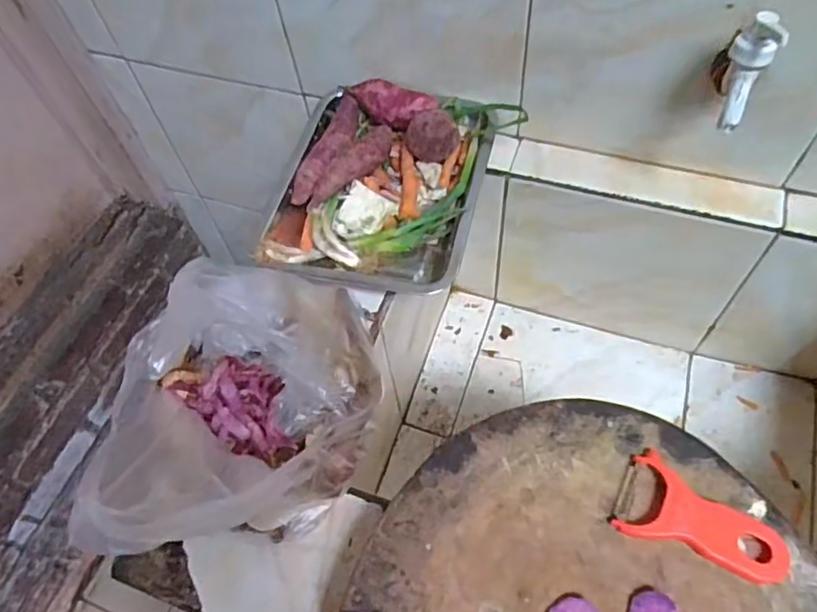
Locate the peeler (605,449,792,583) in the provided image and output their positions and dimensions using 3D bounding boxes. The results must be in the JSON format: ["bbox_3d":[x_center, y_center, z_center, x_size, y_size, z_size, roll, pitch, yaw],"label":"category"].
[{"bbox_3d":[0.214,0.157,0.429,0.115,0.019,0.065,24,63,18],"label":"peeler"}]

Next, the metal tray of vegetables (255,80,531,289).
[{"bbox_3d":[-0.020,-0.137,0.663,0.243,0.083,0.273,11,60,11],"label":"metal tray of vegetables"}]

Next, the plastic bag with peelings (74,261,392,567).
[{"bbox_3d":[-0.123,0.063,0.467,0.192,0.183,0.231,-18,59,-7],"label":"plastic bag with peelings"}]

